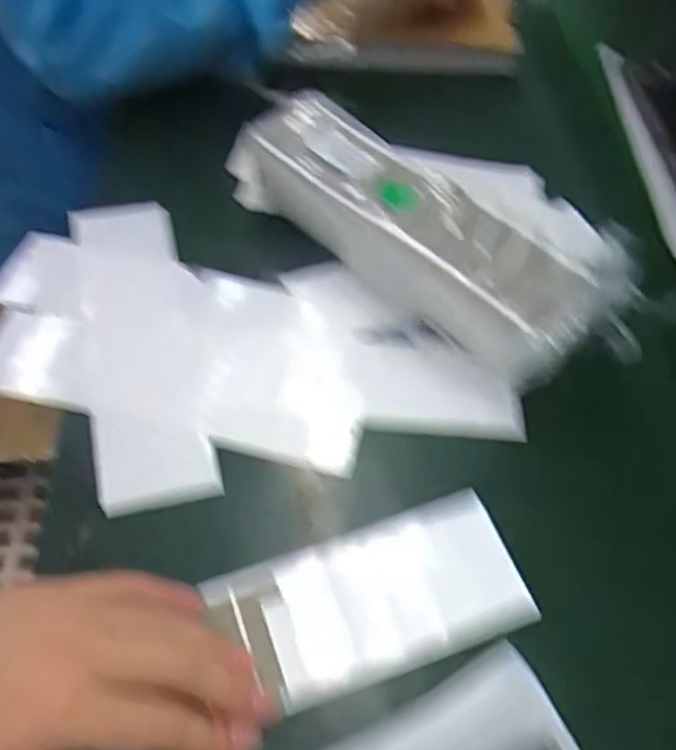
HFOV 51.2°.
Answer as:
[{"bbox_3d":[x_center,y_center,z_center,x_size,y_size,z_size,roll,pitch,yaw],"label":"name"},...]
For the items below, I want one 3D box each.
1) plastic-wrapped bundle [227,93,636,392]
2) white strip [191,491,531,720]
[{"bbox_3d":[0.045,-0.093,0.439,0.253,0.066,0.088,40,61,22],"label":"plastic-wrapped bundle"},{"bbox_3d":[0.015,0.103,0.329,0.137,0.006,0.069,-13,56,-11],"label":"white strip"}]

